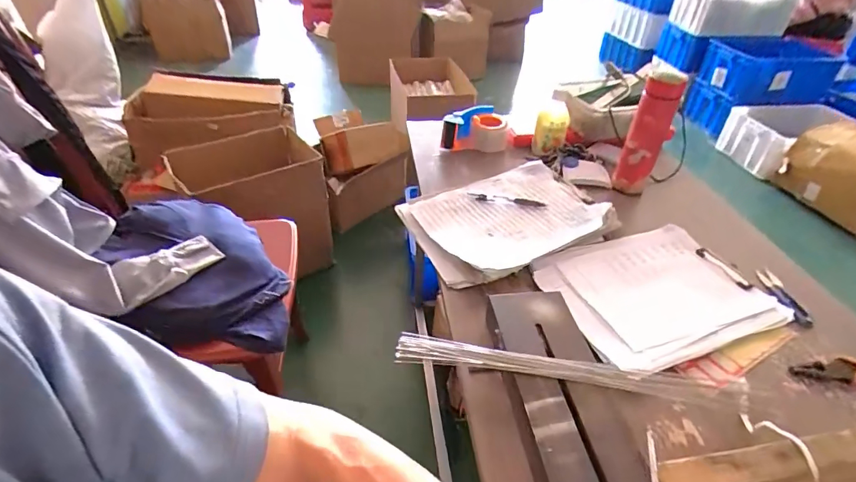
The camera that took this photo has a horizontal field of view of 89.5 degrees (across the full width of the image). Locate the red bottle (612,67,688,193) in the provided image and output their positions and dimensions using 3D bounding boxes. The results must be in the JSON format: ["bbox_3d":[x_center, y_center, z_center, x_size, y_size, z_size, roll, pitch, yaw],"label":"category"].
[{"bbox_3d":[0.384,-0.179,0.761,0.064,0.229,0.057,25,45,25],"label":"red bottle"}]

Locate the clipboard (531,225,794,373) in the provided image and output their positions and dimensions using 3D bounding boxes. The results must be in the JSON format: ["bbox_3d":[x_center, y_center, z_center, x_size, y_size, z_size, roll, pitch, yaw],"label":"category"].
[{"bbox_3d":[0.332,0.070,0.636,0.298,0.019,0.223,-13,42,-18],"label":"clipboard"}]

